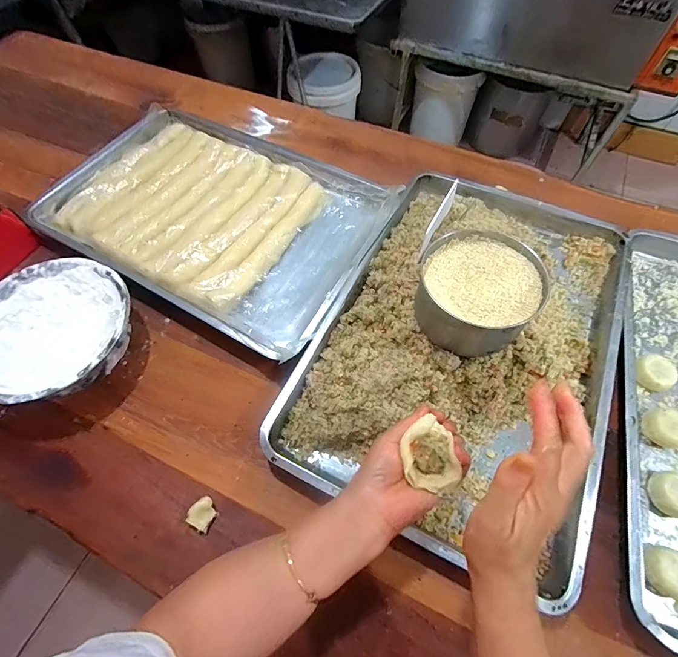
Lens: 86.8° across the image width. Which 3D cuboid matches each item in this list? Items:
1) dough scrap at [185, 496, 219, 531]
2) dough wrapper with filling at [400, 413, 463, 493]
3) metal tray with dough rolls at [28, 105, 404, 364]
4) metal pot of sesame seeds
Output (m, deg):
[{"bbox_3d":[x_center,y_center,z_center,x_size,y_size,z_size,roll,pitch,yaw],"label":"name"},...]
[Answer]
[{"bbox_3d":[-0.169,0.230,0.448,0.026,0.022,0.033,30,66,14],"label":"dough scrap"},{"bbox_3d":[0.088,0.124,0.348,0.050,0.020,0.065,-16,64,-9],"label":"dough wrapper with filling"},{"bbox_3d":[-0.222,-0.232,0.672,0.593,0.060,0.432,27,65,12],"label":"metal tray with dough rolls"},{"bbox_3d":[0.166,-0.045,0.438,0.132,0.072,0.135,0,61,0],"label":"metal pot of sesame seeds"}]

